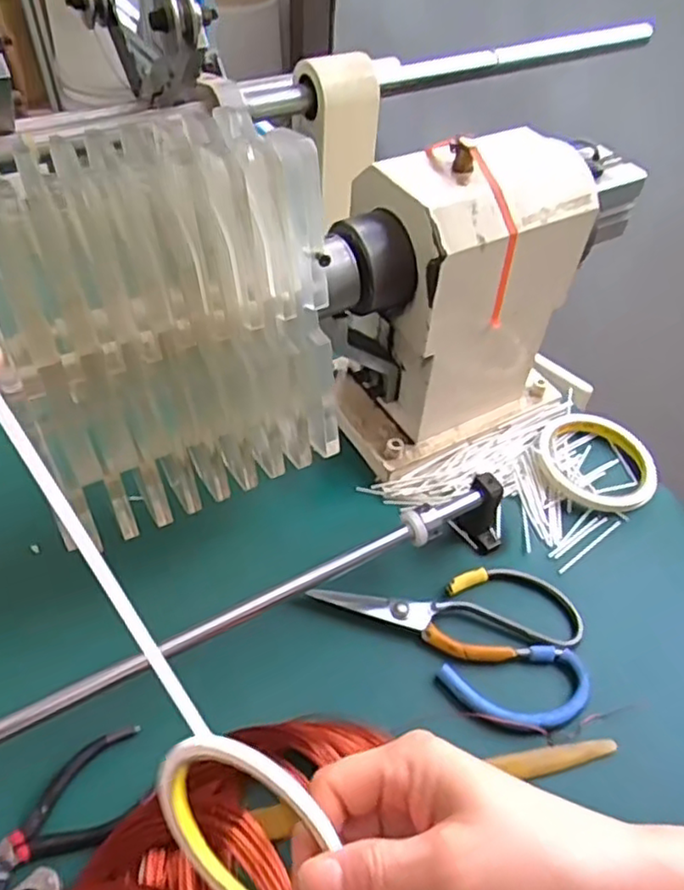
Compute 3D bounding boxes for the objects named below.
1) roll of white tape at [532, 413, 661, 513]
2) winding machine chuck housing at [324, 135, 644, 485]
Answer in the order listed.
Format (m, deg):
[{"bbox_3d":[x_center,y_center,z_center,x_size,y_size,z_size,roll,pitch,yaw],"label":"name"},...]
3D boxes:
[{"bbox_3d":[0.202,0.011,0.527,0.092,0.016,0.088,2,48,-2],"label":"roll of white tape"},{"bbox_3d":[0.096,-0.109,0.502,0.252,0.211,0.107,-22,53,-22],"label":"winding machine chuck housing"}]

